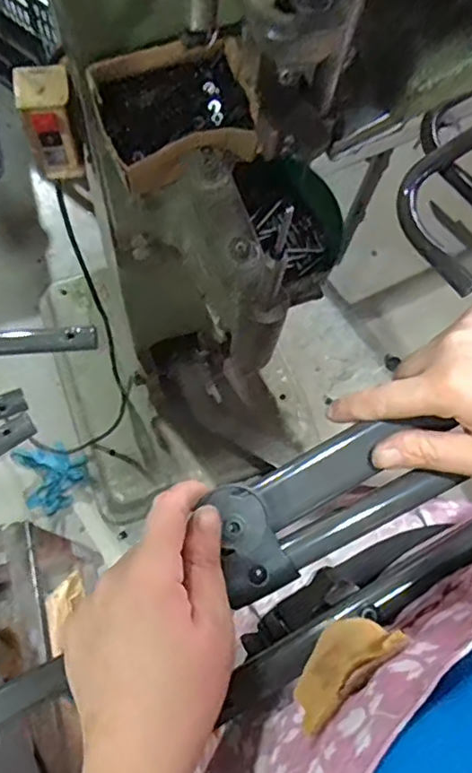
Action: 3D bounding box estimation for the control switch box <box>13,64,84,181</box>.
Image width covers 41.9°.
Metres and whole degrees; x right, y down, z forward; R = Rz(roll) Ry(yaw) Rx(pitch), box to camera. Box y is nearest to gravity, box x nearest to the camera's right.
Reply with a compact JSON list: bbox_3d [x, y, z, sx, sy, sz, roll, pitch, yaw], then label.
[{"bbox_3d":[-0.183,-0.260,0.616,0.054,0.111,0.044,-14,73,-9],"label":"control switch box"}]

